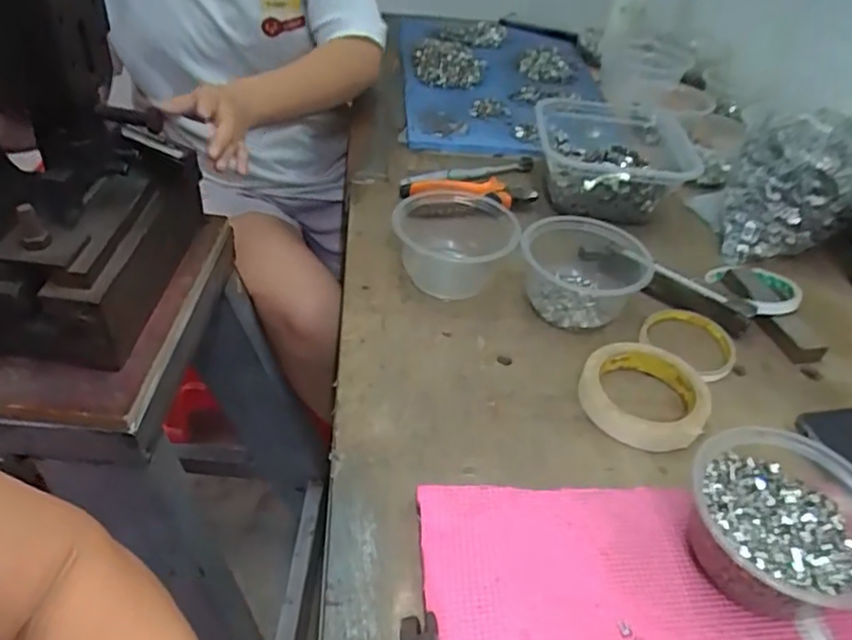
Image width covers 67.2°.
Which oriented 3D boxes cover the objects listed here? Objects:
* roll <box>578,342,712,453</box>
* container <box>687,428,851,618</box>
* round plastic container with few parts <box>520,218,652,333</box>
[{"bbox_3d":[0.175,0.058,0.517,0.098,0.021,0.095,4,40,-4],"label":"roll"},{"bbox_3d":[0.220,0.128,0.397,0.109,0.055,0.116,4,40,-4],"label":"container"},{"bbox_3d":[0.150,-0.053,0.603,0.111,0.052,0.116,21,42,15],"label":"round plastic container with few parts"}]

